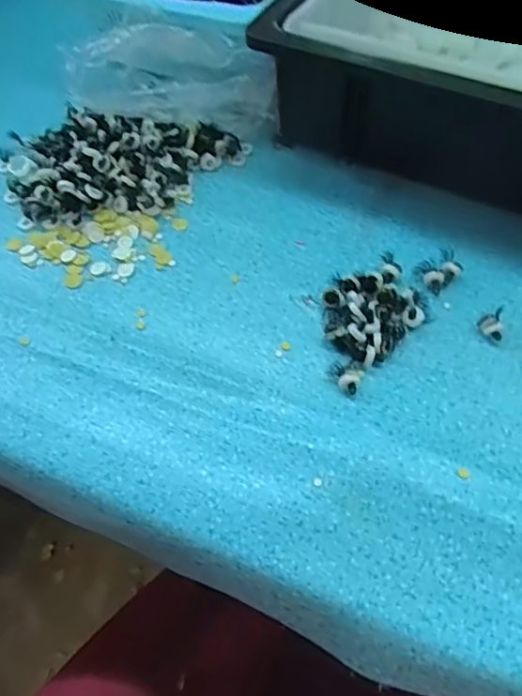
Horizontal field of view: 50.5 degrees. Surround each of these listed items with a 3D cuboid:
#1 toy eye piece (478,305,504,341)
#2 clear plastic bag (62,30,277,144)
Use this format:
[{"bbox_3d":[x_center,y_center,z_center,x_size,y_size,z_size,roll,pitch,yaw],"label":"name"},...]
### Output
[{"bbox_3d":[0.142,-0.016,0.339,0.015,0.010,0.021,17,60,13],"label":"toy eye piece"},{"bbox_3d":[-0.062,-0.206,0.419,0.152,0.066,0.057,3,57,-15],"label":"clear plastic bag"}]

